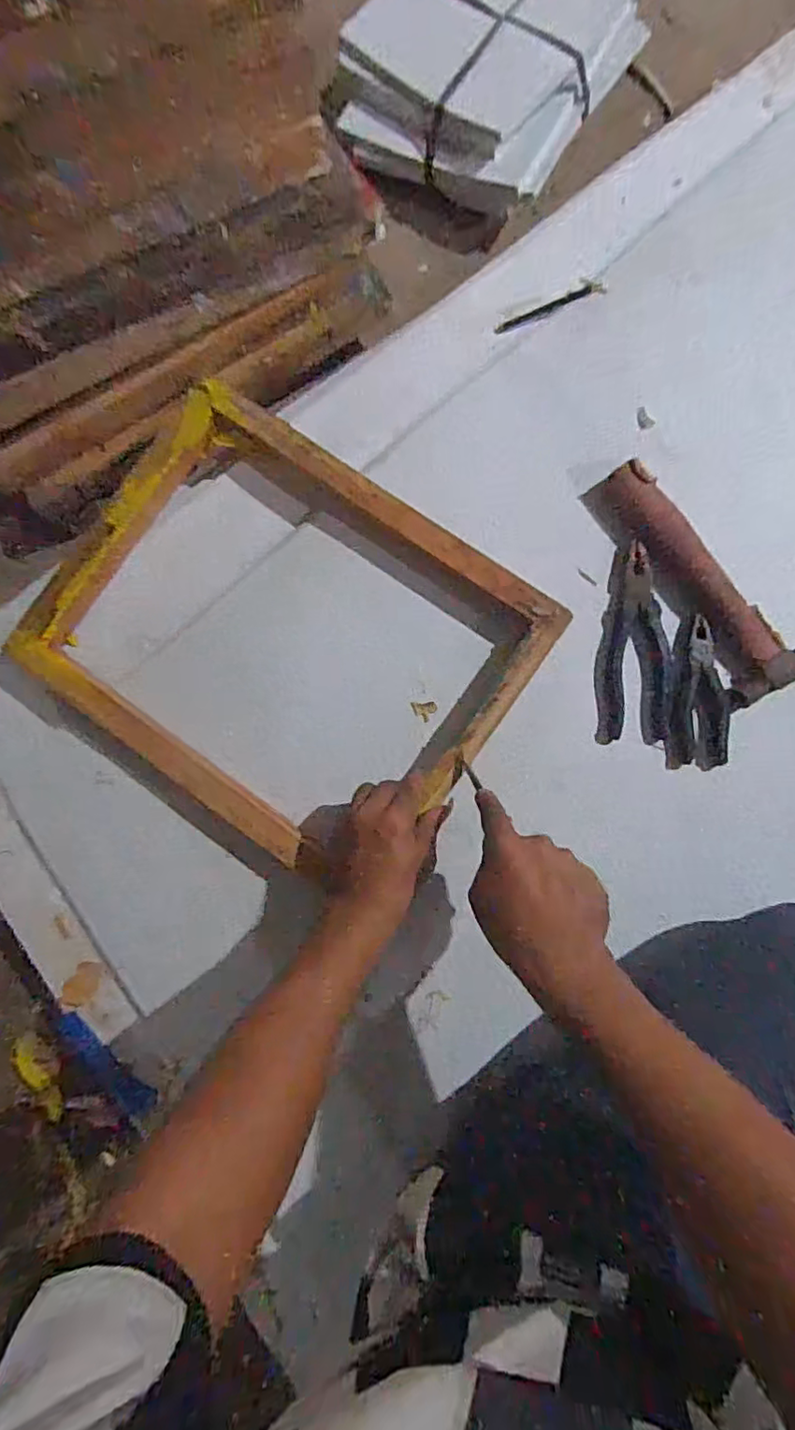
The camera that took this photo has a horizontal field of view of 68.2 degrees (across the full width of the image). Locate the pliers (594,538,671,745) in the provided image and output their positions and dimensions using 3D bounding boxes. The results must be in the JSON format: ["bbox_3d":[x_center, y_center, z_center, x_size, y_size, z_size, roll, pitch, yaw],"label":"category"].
[{"bbox_3d":[0.237,-0.069,0.588,0.068,0.021,0.191,2,85,5],"label":"pliers"}]

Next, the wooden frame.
[{"bbox_3d":[-0.127,-0.073,0.586,0.455,0.041,0.369,34,90,7],"label":"wooden frame"}]

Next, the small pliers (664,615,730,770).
[{"bbox_3d":[0.297,-0.020,0.577,0.055,0.010,0.143,3,85,5],"label":"small pliers"}]

